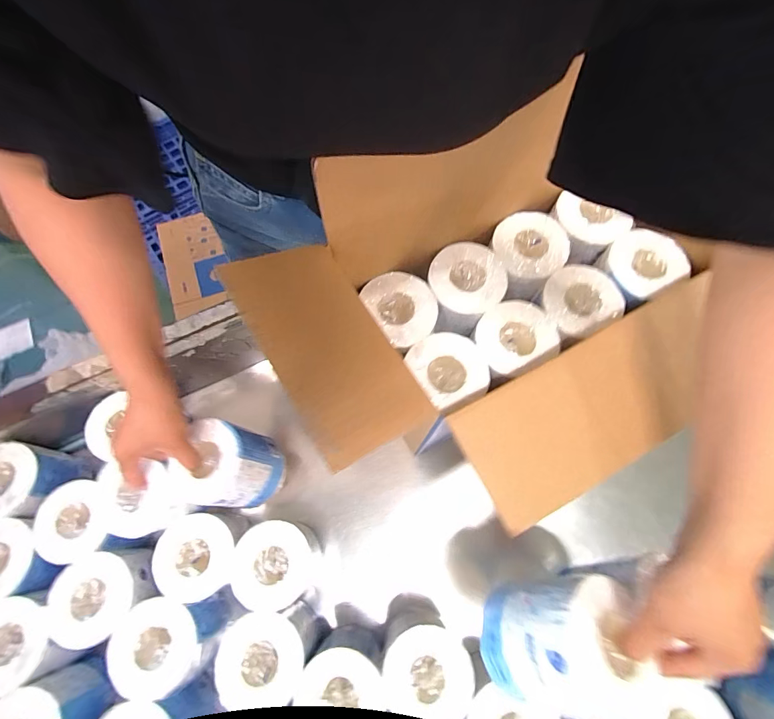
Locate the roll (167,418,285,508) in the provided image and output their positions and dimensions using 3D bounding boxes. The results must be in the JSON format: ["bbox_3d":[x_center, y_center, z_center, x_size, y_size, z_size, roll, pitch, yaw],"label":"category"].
[{"bbox_3d":[-0.197,0.138,0.489,0.090,0.123,0.096,-5,60,13],"label":"roll"}]

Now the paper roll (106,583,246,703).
[{"bbox_3d":[-0.257,0.338,0.481,0.113,0.100,0.098,-40,73,-14],"label":"paper roll"}]

